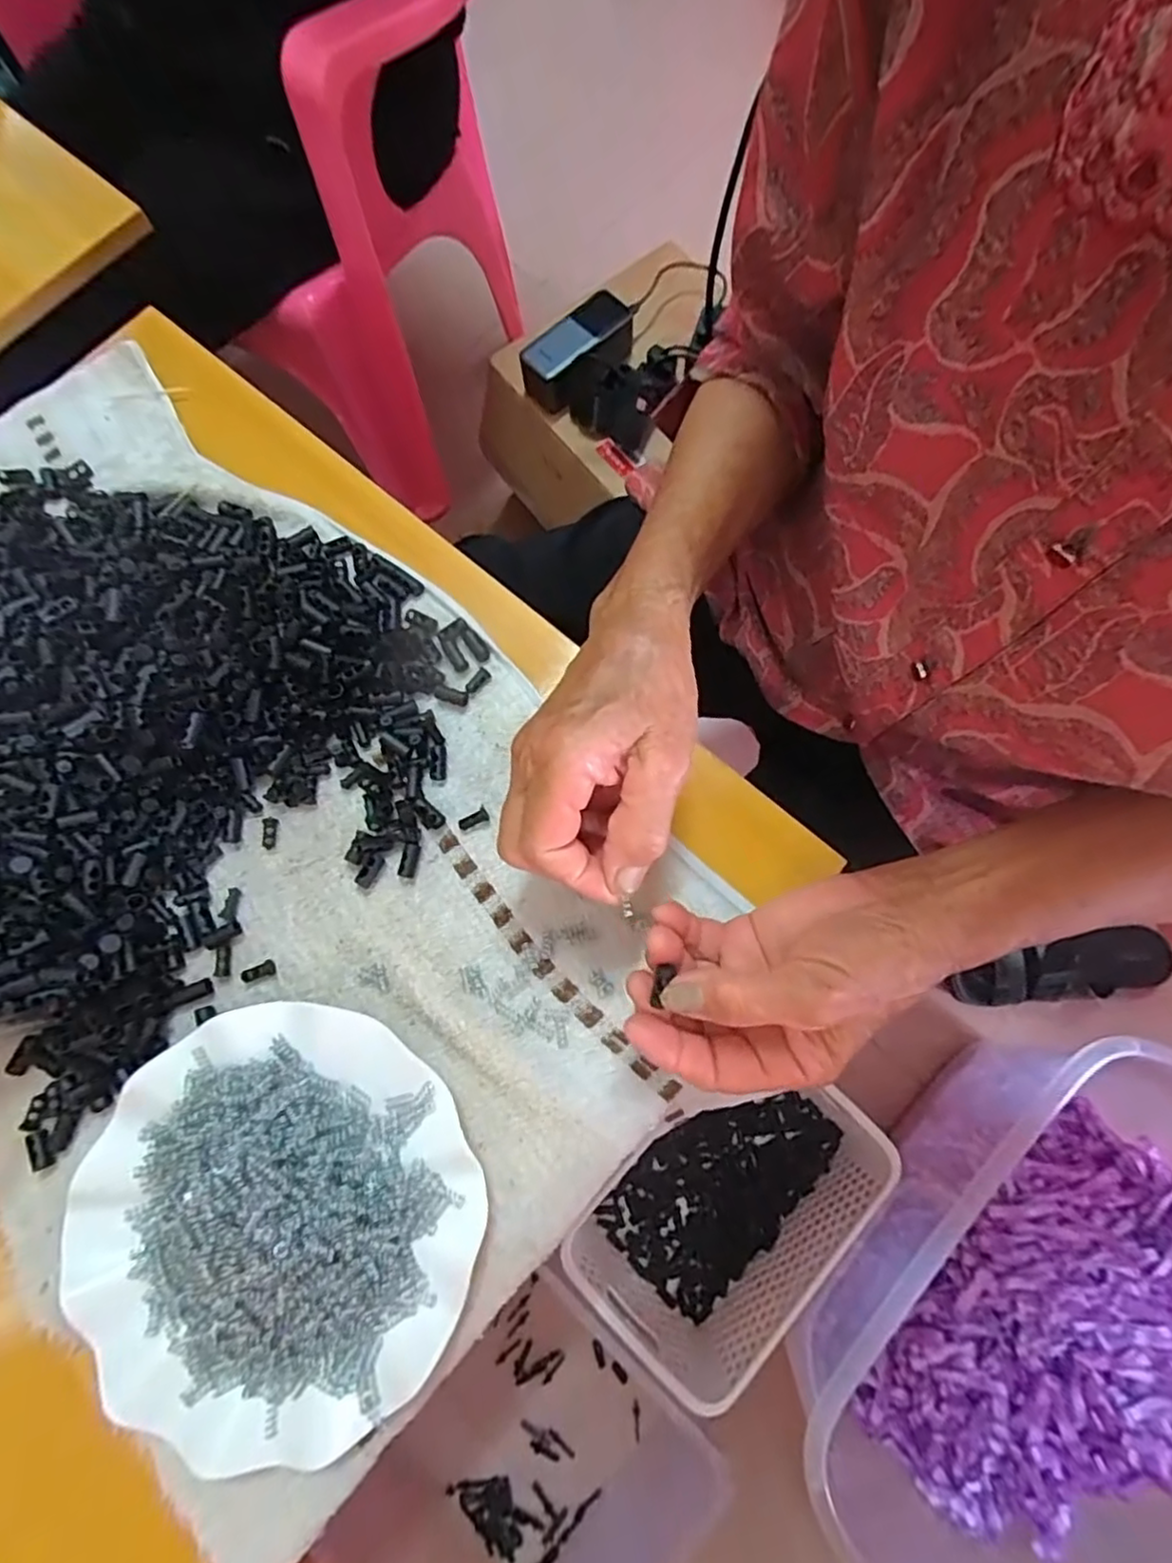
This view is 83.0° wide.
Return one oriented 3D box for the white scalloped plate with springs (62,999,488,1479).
[{"bbox_3d":[-0.143,0.198,0.295,0.178,0.040,0.177,-1,75,2],"label":"white scalloped plate with springs"}]

